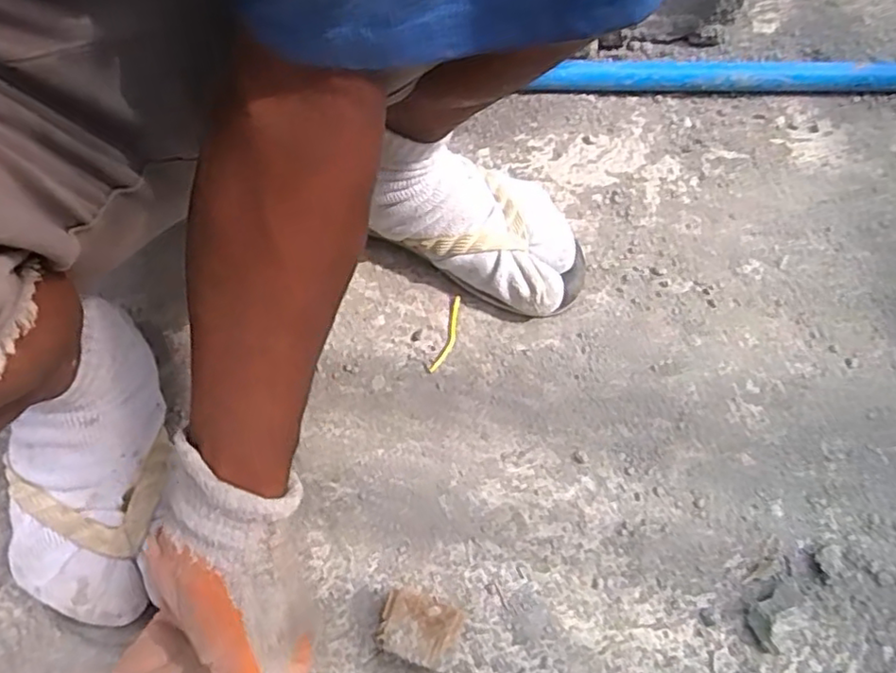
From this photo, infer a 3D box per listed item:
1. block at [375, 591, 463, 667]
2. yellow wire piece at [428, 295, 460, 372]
[{"bbox_3d":[-0.018,0.177,0.387,0.044,0.033,0.032,18,63,10],"label":"block"},{"bbox_3d":[0.001,-0.002,0.501,0.012,0.004,0.068,16,63,9],"label":"yellow wire piece"}]

